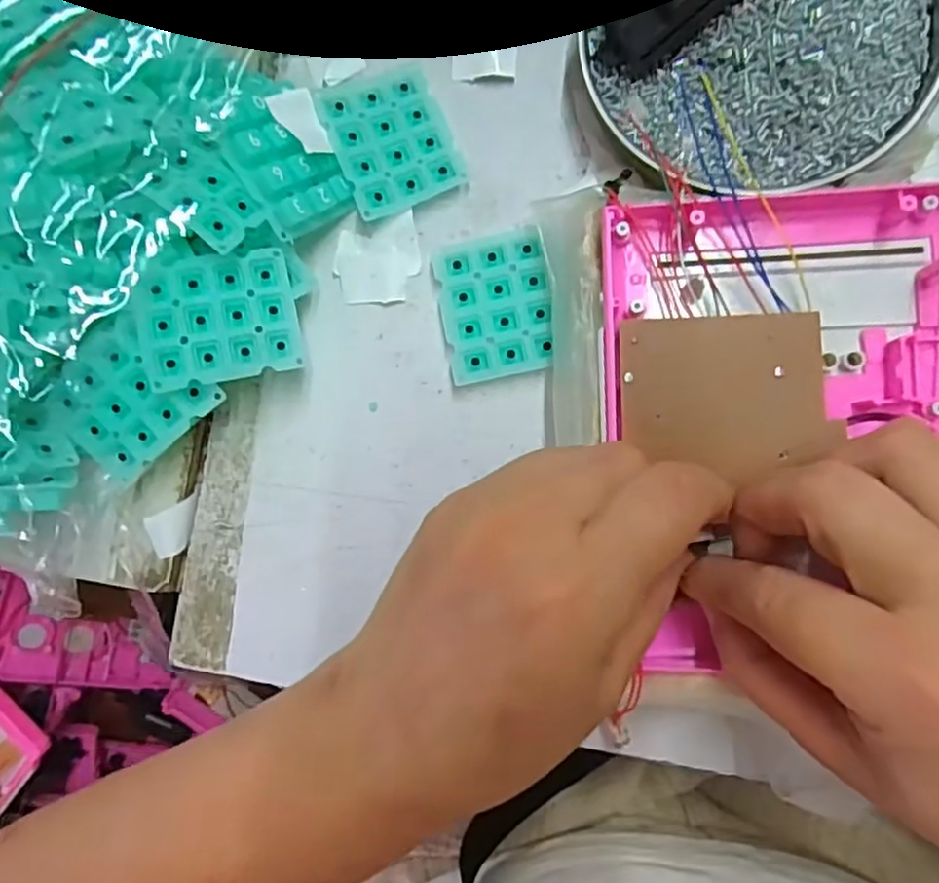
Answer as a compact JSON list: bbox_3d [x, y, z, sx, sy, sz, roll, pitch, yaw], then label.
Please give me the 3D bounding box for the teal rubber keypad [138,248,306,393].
[{"bbox_3d":[-0.099,-0.049,0.265,0.059,0.004,0.048,-13,90,-16],"label":"teal rubber keypad"}]

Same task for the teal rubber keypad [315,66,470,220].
[{"bbox_3d":[-0.033,-0.129,0.287,0.049,0.004,0.058,-22,88,-11],"label":"teal rubber keypad"}]

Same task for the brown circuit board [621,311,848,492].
[{"bbox_3d":[0.089,-0.016,0.232,0.068,0.004,0.056,-1,86,7],"label":"brown circuit board"}]

